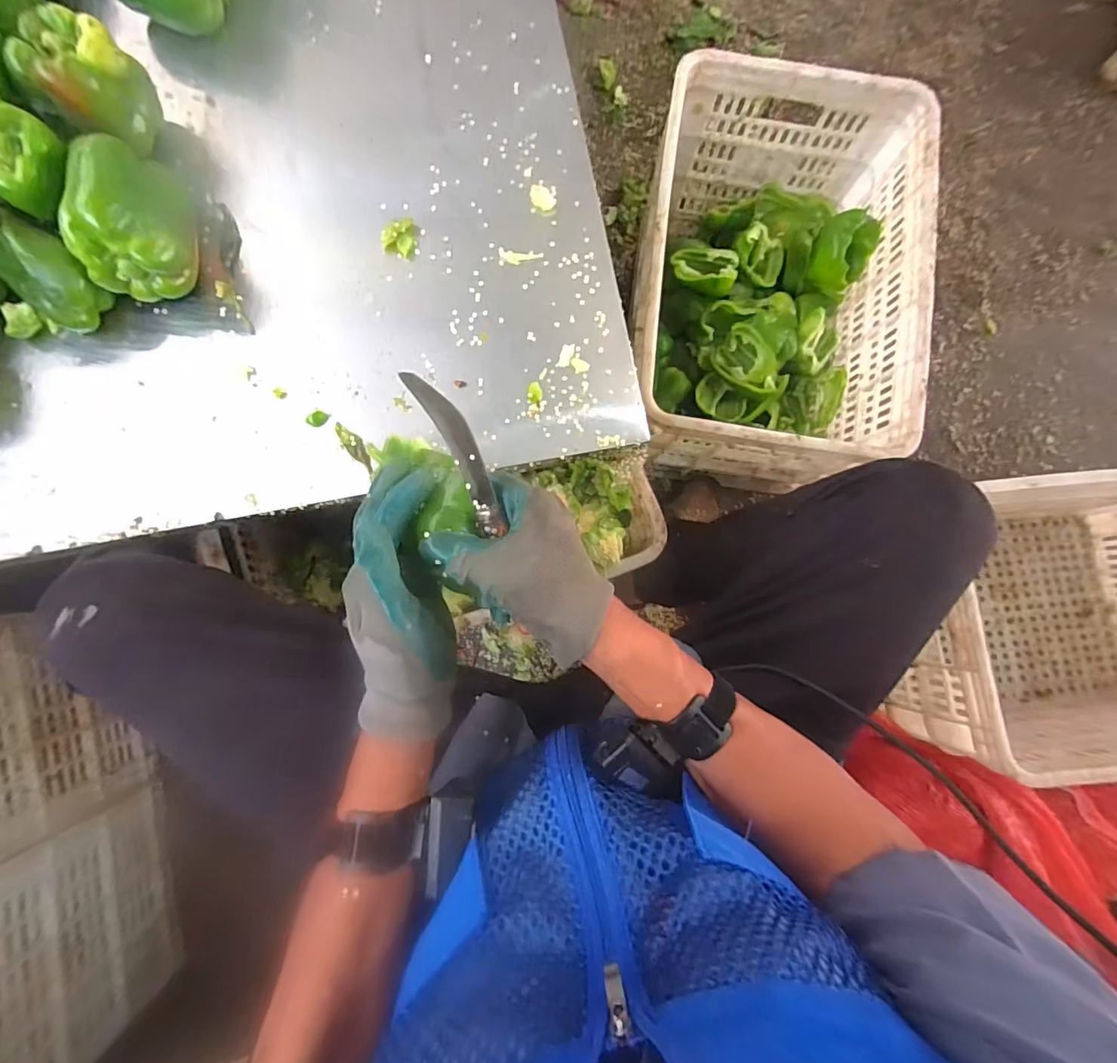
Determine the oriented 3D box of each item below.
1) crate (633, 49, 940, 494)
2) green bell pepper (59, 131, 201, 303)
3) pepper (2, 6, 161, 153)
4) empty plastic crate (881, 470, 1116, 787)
[{"bbox_3d":[0.294,-0.348,0.756,0.346,0.266,0.508,8,85,-1],"label":"crate"},{"bbox_3d":[-0.389,-0.292,0.464,0.069,0.091,0.122,0,84,-1],"label":"green bell pepper"},{"bbox_3d":[-0.437,-0.418,0.474,0.078,0.091,0.087,19,85,0],"label":"pepper"},{"bbox_3d":[0.730,0.113,0.721,0.516,0.302,0.357,-5,84,-2],"label":"empty plastic crate"}]

